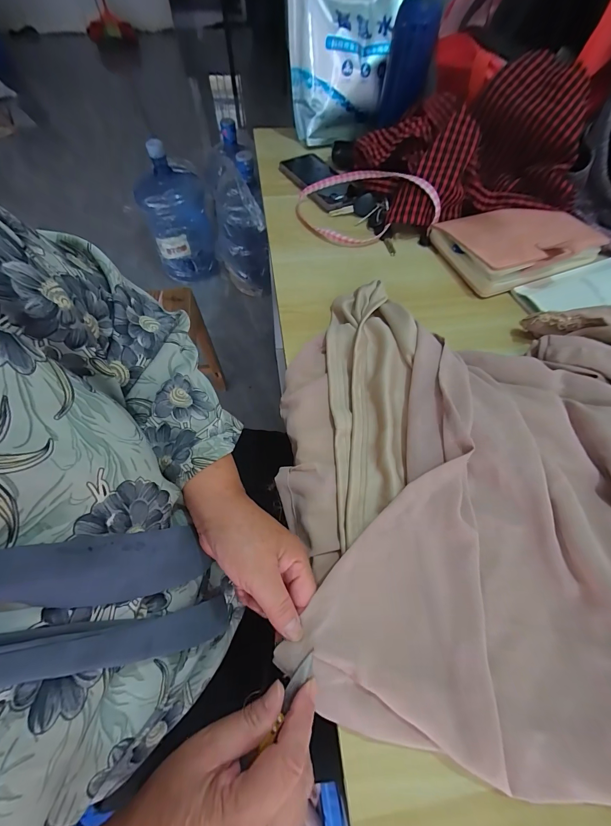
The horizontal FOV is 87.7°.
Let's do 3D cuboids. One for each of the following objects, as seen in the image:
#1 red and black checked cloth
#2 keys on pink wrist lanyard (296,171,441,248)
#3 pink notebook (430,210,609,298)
[{"bbox_3d":[0.251,-0.407,0.499,0.302,0.149,0.181,-5,63,-3],"label":"red and black checked cloth"},{"bbox_3d":[0.092,-0.341,0.508,0.204,0.066,0.141,-10,63,-5],"label":"keys on pink wrist lanyard"},{"bbox_3d":[0.316,-0.258,0.478,0.204,0.050,0.148,-18,64,-9],"label":"pink notebook"}]

